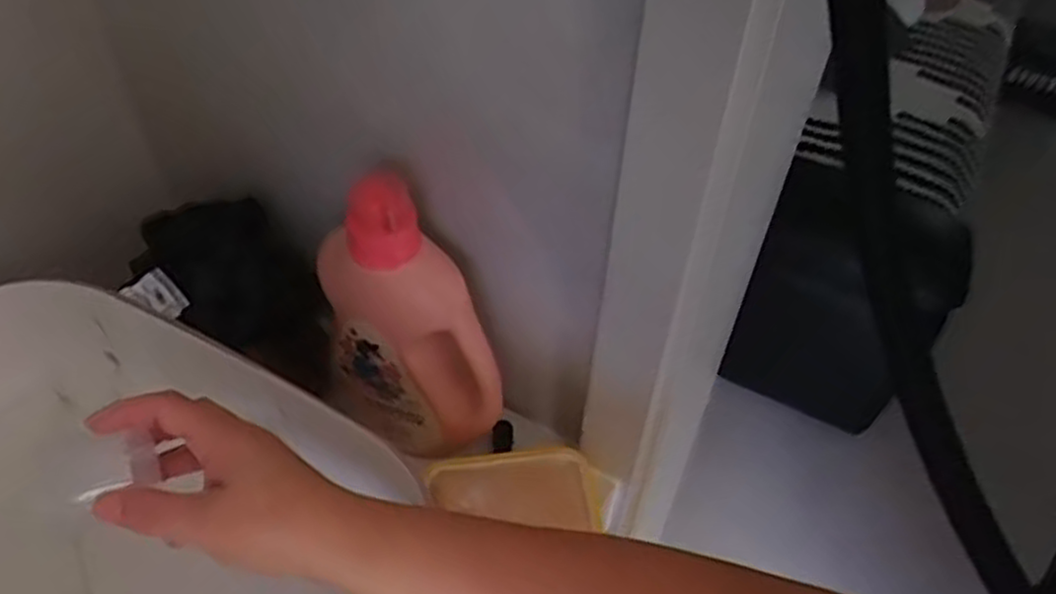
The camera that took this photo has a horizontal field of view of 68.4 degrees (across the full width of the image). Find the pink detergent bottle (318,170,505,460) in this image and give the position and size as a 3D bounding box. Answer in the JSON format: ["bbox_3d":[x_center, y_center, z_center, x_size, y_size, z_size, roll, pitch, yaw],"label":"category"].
[{"bbox_3d":[-0.086,0.025,0.551,0.129,0.214,0.067,28,52,21],"label":"pink detergent bottle"}]

